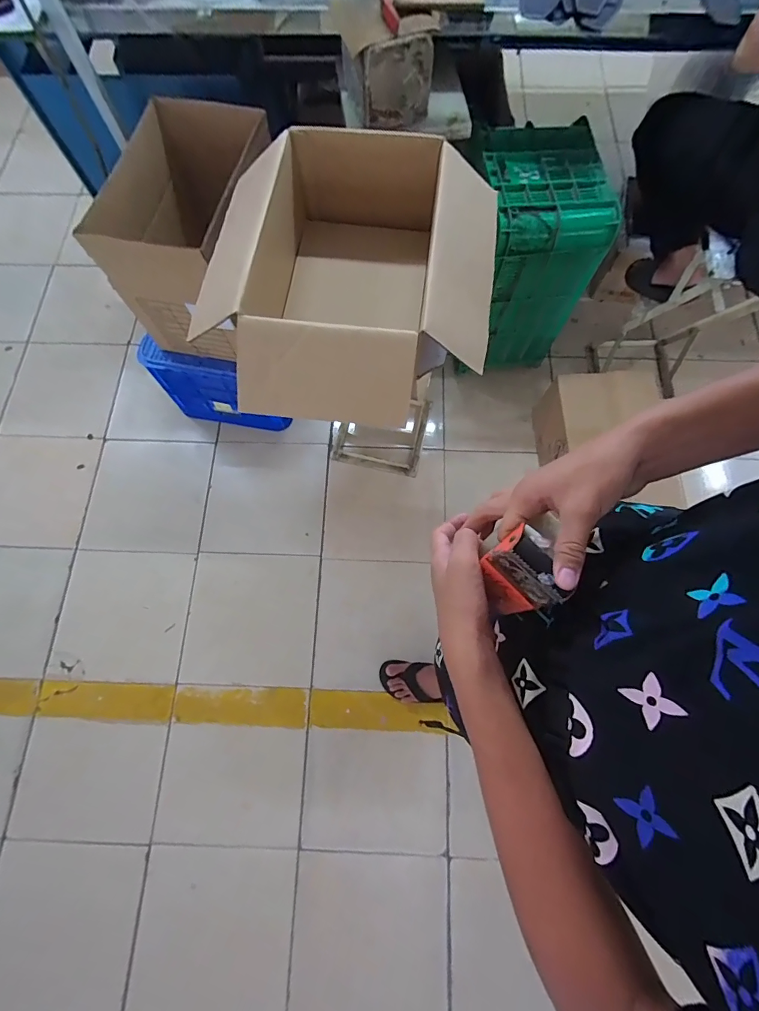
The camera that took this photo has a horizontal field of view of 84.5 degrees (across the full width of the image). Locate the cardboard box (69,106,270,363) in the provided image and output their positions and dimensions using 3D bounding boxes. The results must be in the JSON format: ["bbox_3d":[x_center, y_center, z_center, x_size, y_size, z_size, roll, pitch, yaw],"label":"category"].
[{"bbox_3d":[-0.454,-0.700,1.088,0.311,0.344,0.488,8,73,3],"label":"cardboard box"}]

